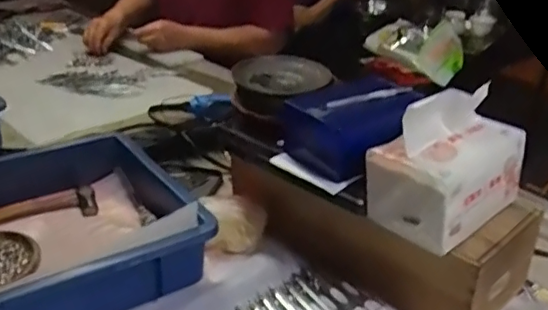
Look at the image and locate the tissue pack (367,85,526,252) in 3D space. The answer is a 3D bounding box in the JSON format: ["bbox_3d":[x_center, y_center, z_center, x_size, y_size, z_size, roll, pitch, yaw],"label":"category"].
[{"bbox_3d":[0.166,0.003,0.538,0.132,0.112,0.091,-22,33,-35],"label":"tissue pack"}]

